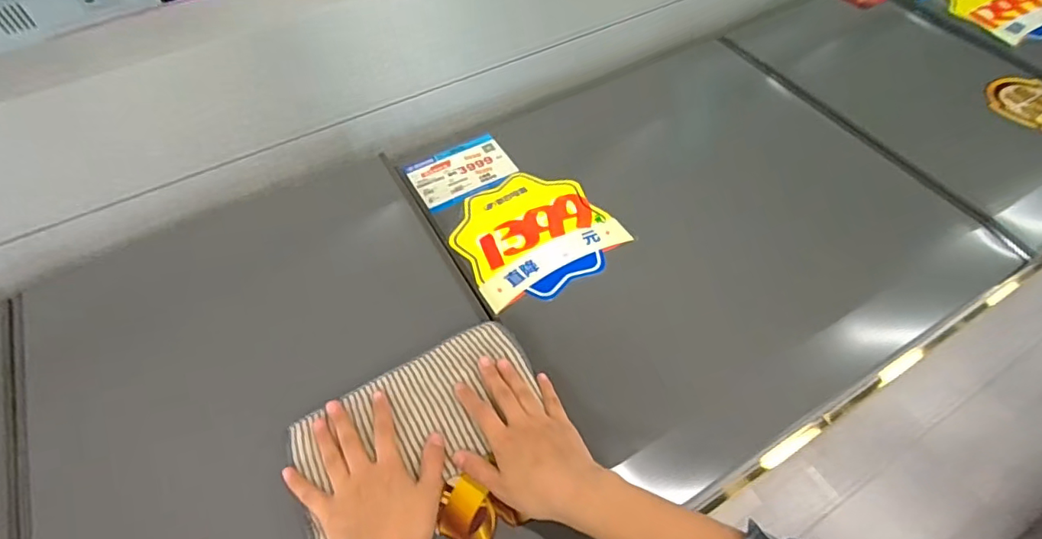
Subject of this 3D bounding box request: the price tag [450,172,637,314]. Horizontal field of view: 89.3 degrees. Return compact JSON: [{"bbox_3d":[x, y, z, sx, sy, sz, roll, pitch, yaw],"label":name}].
[{"bbox_3d":[0.013,-0.046,0.673,0.196,0.006,0.179,-32,62,-20],"label":"price tag"}]

